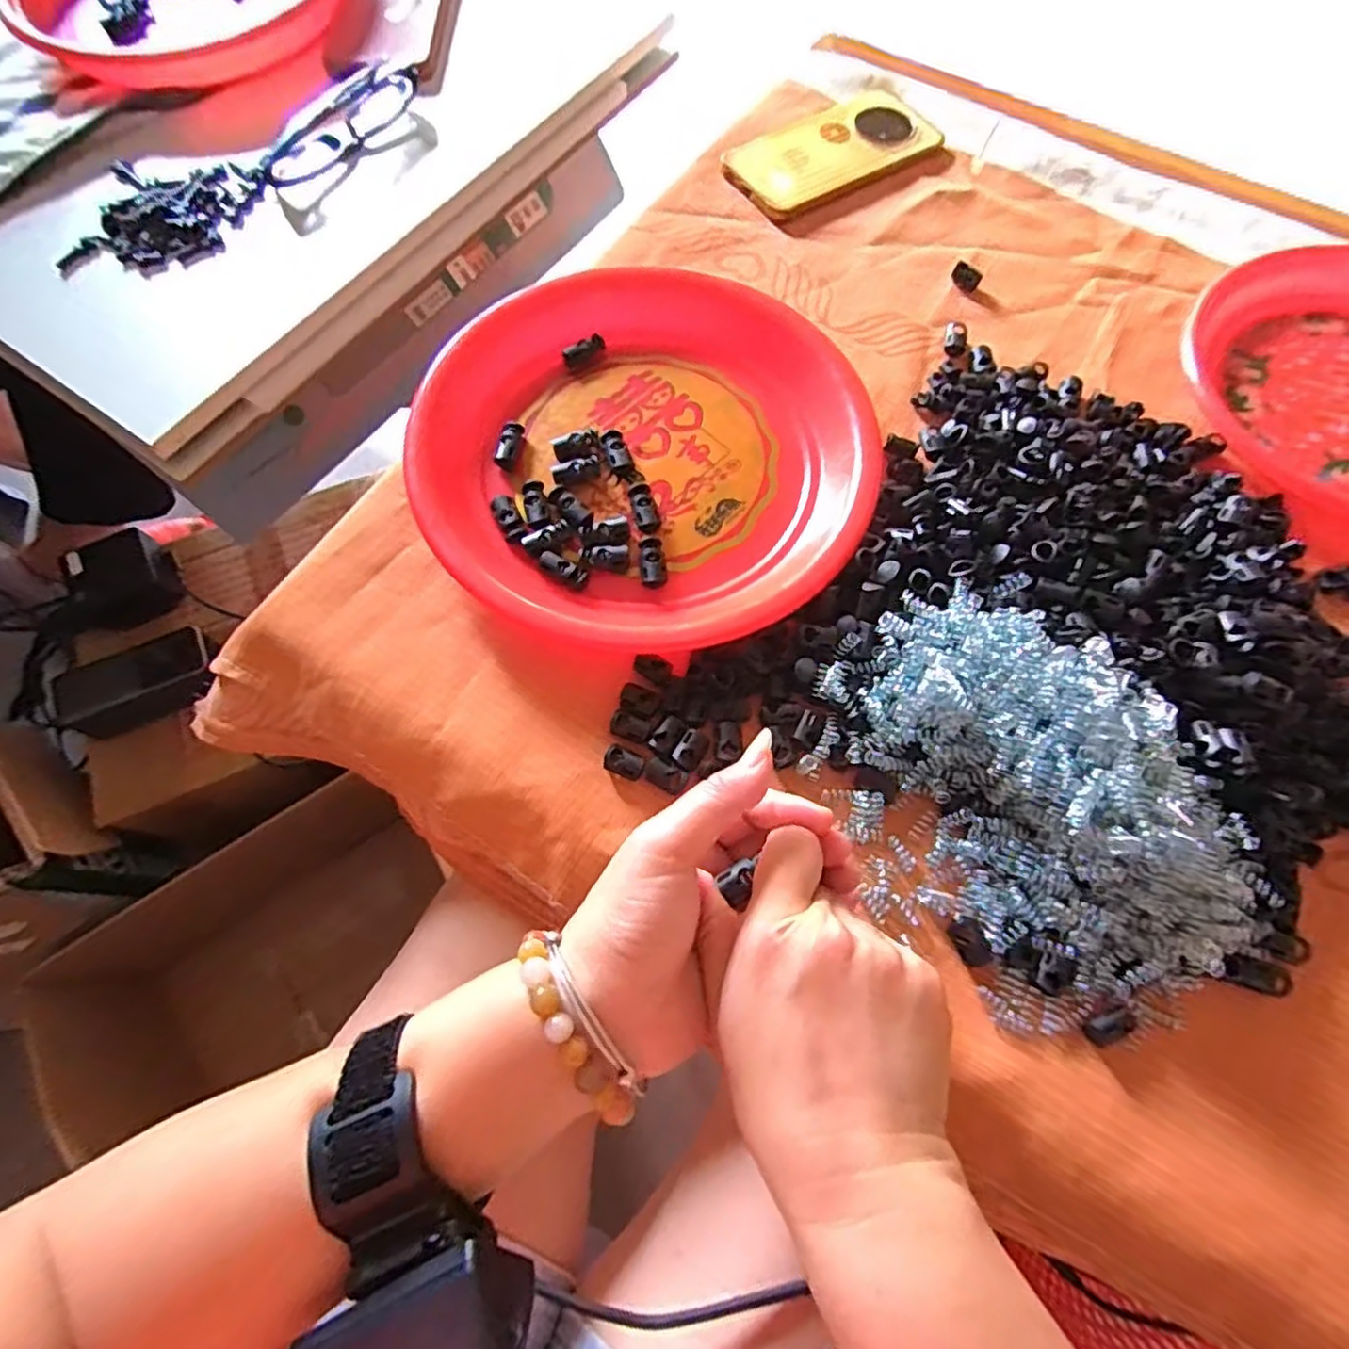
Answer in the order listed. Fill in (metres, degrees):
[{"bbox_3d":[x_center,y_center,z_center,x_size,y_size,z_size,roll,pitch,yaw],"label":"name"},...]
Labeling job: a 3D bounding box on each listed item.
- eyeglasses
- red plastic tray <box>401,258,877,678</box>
[{"bbox_3d":[-0.227,-0.376,0.465,0.029,0.023,0.136,31,73,9],"label":"eyeglasses"},{"bbox_3d":[-0.017,-0.132,0.392,0.252,0.025,0.244,25,72,7],"label":"red plastic tray"}]

